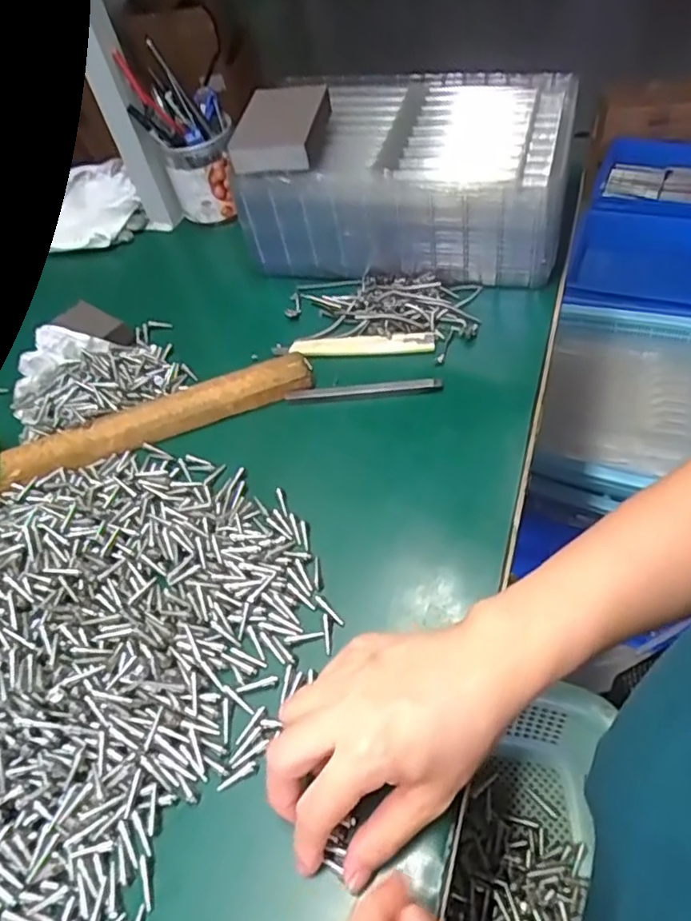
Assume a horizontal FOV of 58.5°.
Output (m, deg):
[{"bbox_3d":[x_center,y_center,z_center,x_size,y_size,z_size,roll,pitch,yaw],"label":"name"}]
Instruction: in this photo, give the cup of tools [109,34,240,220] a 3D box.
[{"bbox_3d":[-0.159,-0.330,0.633,0.084,0.146,0.078,-13,52,0],"label":"cup of tools"}]

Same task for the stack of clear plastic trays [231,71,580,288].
[{"bbox_3d":[0.061,-0.264,0.578,0.275,0.119,0.170,10,57,14],"label":"stack of clear plastic trays"}]

